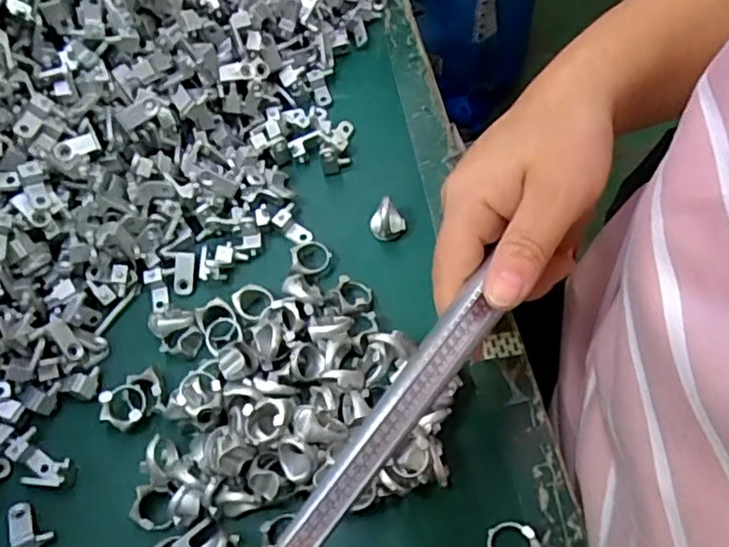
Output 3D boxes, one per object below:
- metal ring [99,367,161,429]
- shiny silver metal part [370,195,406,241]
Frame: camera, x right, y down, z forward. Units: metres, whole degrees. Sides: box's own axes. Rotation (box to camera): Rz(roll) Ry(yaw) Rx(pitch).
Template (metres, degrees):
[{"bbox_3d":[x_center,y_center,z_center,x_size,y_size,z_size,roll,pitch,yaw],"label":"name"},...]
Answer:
[{"bbox_3d":[-0.115,0.061,0.314,0.029,0.012,0.025,-23,65,-8],"label":"metal ring"},{"bbox_3d":[0.013,-0.030,0.351,0.018,0.019,0.015,-40,68,-15],"label":"shiny silver metal part"}]

